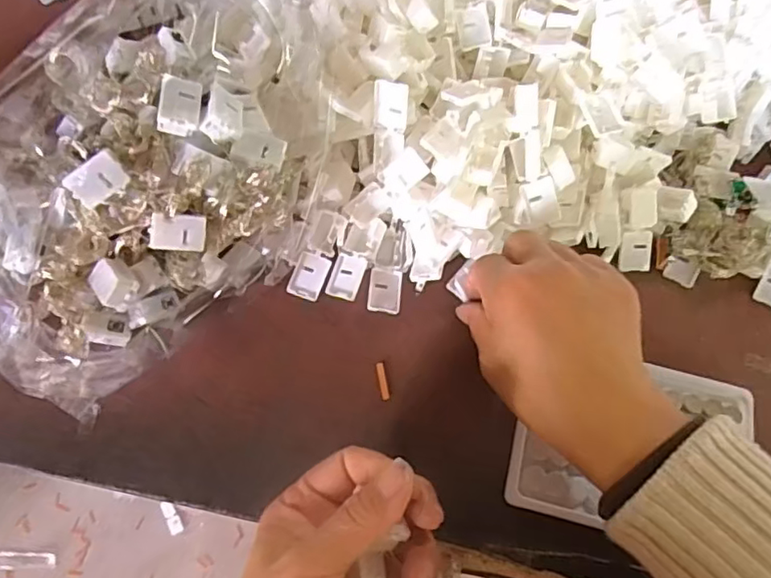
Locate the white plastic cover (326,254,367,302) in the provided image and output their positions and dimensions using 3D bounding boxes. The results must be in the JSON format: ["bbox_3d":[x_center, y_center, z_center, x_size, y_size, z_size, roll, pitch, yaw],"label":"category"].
[{"bbox_3d":[-0.023,-0.007,0.370,0.019,0.004,0.027,17,77,17],"label":"white plastic cover"}]

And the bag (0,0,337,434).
[{"bbox_3d":[-0.145,-0.067,0.344,0.202,0.102,0.273,24,69,7],"label":"bag"}]

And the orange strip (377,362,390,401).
[{"bbox_3d":[-0.001,0.054,0.357,0.005,0.004,0.022,-7,68,-6],"label":"orange strip"}]

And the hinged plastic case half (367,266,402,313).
[{"bbox_3d":[0.000,0.001,0.373,0.020,0.006,0.028,6,68,0],"label":"hinged plastic case half"}]

